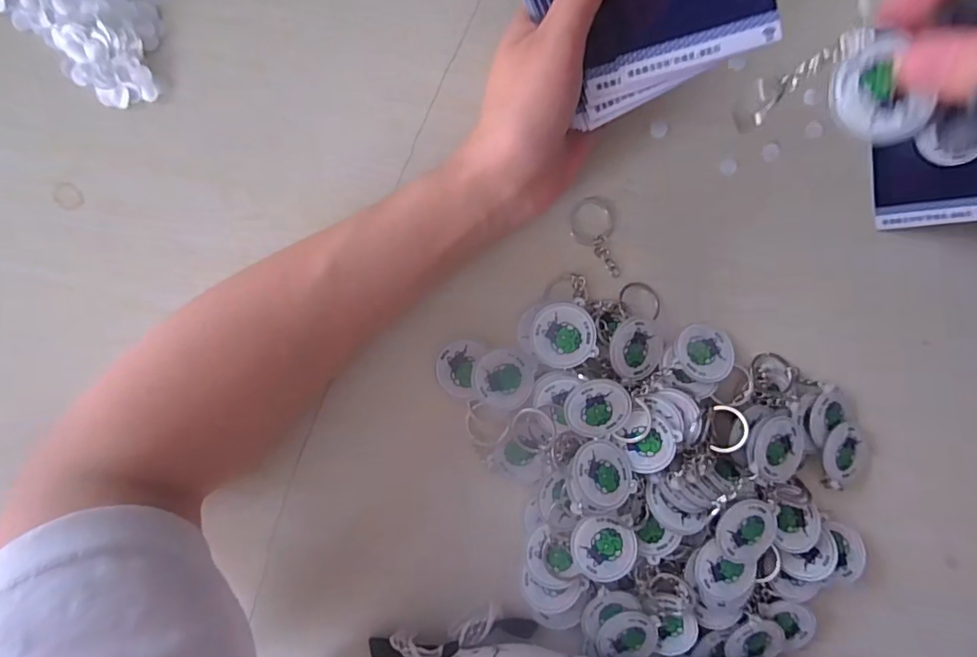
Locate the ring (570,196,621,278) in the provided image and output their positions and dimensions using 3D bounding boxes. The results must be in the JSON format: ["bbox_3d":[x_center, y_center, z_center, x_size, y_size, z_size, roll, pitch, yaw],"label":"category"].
[{"bbox_3d":[0.057,-0.049,0.279,0.024,0.004,0.043,-7,94,-3],"label":"ring"}]

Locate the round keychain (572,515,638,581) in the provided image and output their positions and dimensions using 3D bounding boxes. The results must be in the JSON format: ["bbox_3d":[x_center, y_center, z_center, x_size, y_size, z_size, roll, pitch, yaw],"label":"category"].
[{"bbox_3d":[0.059,0.112,0.269,0.034,0.011,0.031,0,94,-4],"label":"round keychain"}]

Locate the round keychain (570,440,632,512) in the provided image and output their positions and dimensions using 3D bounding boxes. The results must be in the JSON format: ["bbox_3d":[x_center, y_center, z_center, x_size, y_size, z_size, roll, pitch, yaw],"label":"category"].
[{"bbox_3d":[0.058,0.075,0.264,0.032,0.005,0.034,9,67,-21],"label":"round keychain"}]

